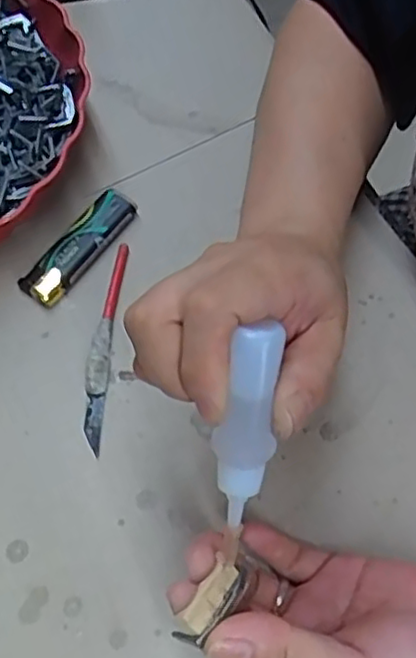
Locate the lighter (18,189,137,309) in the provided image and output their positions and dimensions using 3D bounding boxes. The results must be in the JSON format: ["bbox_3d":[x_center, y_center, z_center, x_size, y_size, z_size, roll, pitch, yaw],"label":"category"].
[{"bbox_3d":[-0.073,-0.048,0.383,0.024,0.010,0.079,34,65,13],"label":"lighter"}]

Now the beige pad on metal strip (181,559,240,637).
[{"bbox_3d":[0.002,0.100,0.251,0.009,0.008,0.027,35,67,14],"label":"beige pad on metal strip"}]

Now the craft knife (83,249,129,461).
[{"bbox_3d":[-0.056,0.007,0.361,0.012,0.010,0.118,5,62,-1],"label":"craft knife"}]

